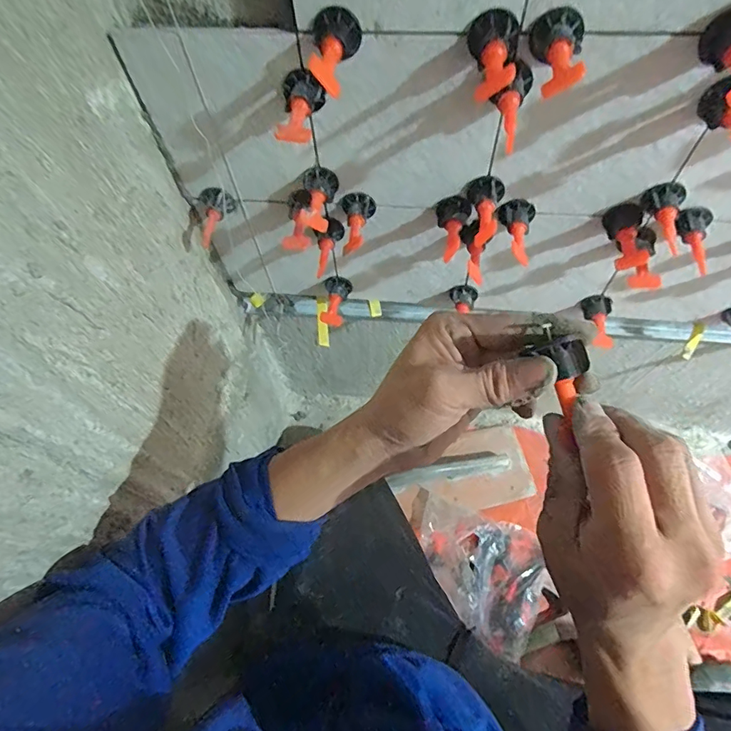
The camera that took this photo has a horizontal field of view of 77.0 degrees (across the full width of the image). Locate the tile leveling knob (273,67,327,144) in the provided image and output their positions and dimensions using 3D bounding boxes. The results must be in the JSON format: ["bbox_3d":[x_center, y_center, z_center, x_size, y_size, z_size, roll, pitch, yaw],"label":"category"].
[{"bbox_3d":[-0.047,-0.187,0.335,0.032,0.026,0.054,-2,61,3],"label":"tile leveling knob"}]

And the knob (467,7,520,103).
[{"bbox_3d":[0.078,-0.193,0.287,0.032,0.026,0.059,11,63,9],"label":"knob"}]

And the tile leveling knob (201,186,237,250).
[{"bbox_3d":[-0.149,-0.145,0.452,0.034,0.041,0.040,6,62,7],"label":"tile leveling knob"}]

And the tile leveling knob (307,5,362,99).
[{"bbox_3d":[-0.019,-0.200,0.298,0.031,0.033,0.057,-3,61,2],"label":"tile leveling knob"}]

